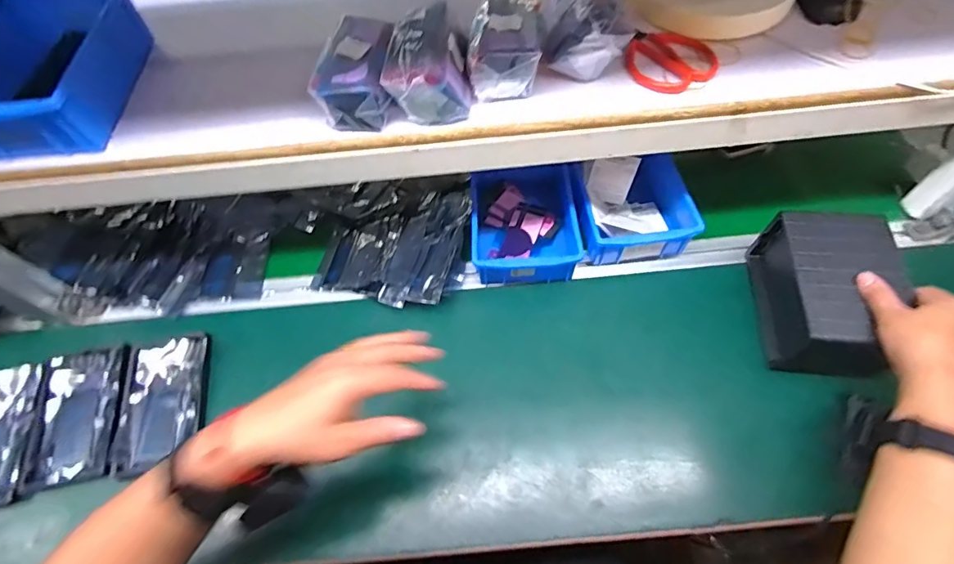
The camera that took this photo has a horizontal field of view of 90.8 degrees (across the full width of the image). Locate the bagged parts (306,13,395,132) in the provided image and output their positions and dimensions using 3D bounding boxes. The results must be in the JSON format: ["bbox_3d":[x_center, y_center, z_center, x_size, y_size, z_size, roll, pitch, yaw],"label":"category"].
[{"bbox_3d":[-0.112,-0.197,0.452,0.071,0.061,0.108,1,60,4],"label":"bagged parts"}]

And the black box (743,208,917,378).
[{"bbox_3d":[0.396,0.014,0.528,0.115,0.101,0.164,4,61,6],"label":"black box"}]

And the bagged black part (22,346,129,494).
[{"bbox_3d":[-0.464,0.155,0.552,0.093,0.023,0.154,-8,60,-1],"label":"bagged black part"}]

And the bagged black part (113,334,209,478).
[{"bbox_3d":[-0.370,0.141,0.554,0.089,0.022,0.154,-6,60,0],"label":"bagged black part"}]

